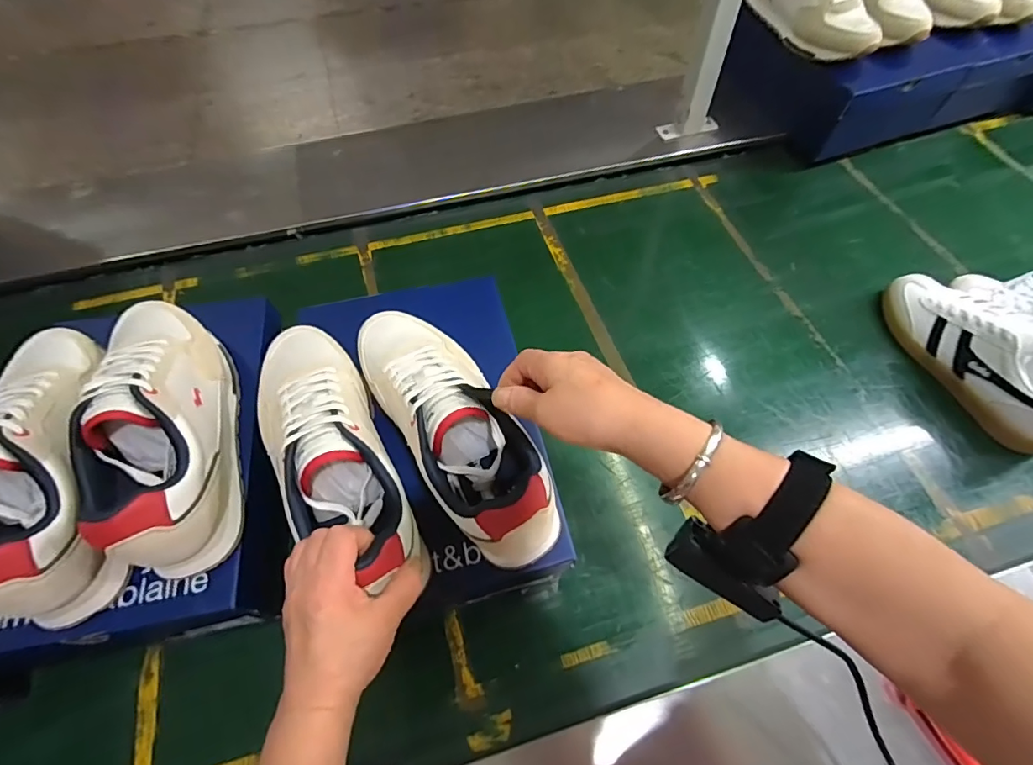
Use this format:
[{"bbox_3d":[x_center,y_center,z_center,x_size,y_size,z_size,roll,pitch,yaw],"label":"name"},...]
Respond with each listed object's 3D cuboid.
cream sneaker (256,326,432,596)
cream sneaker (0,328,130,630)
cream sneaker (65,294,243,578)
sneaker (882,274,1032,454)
[{"bbox_3d":[-0.160,0.051,0.423,0.089,0.089,0.269,-27,55,-16],"label":"cream sneaker"},{"bbox_3d":[-0.407,0.057,0.425,0.093,0.108,0.282,-19,58,-13],"label":"cream sneaker"},{"bbox_3d":[-0.319,0.027,0.442,0.094,0.108,0.273,-19,58,-13],"label":"cream sneaker"},{"bbox_3d":[0.625,-0.050,0.652,0.095,0.105,0.275,-16,61,-10],"label":"sneaker"}]

